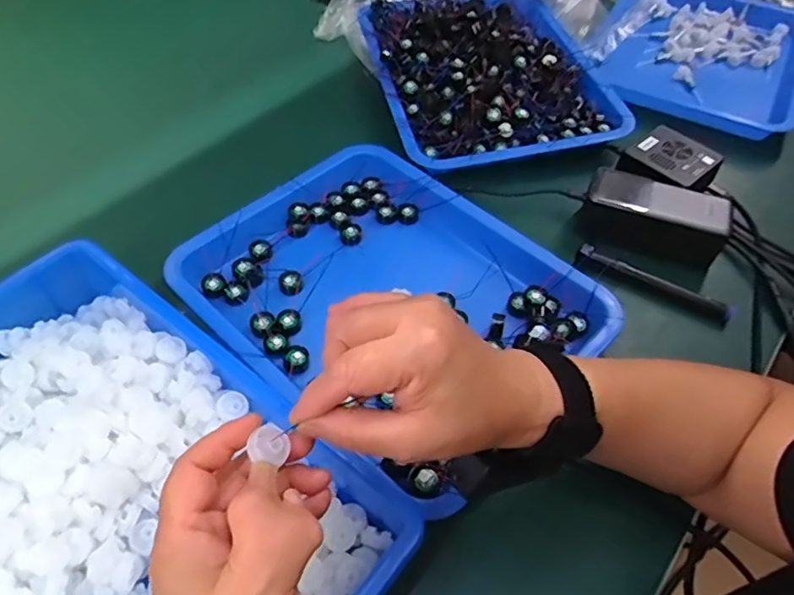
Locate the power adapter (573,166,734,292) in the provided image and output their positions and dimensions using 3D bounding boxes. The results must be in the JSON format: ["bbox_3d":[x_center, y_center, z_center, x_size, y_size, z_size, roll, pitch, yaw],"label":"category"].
[{"bbox_3d":[0.245,-0.071,0.563,0.130,0.066,0.060,21,54,14],"label":"power adapter"}]

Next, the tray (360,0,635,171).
[{"bbox_3d":[0.107,-0.287,0.694,0.263,0.055,0.333,-9,53,-10],"label":"tray"}]

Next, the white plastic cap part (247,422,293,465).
[{"bbox_3d":[-0.063,0.072,0.279,0.019,0.007,0.019,-30,59,-24],"label":"white plastic cap part"}]

